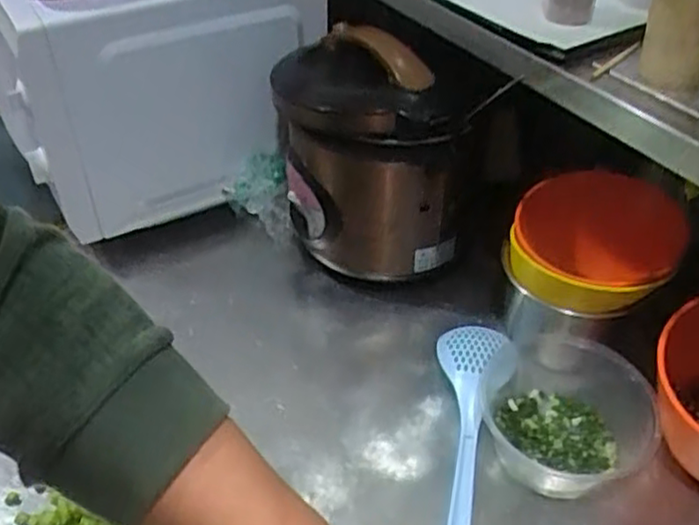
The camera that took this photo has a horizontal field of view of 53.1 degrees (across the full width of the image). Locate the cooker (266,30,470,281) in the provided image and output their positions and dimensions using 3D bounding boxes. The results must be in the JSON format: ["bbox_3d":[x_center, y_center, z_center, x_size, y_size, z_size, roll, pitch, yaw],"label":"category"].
[{"bbox_3d":[0.016,-0.107,0.737,0.179,0.245,0.189,-1,41,-2],"label":"cooker"}]

